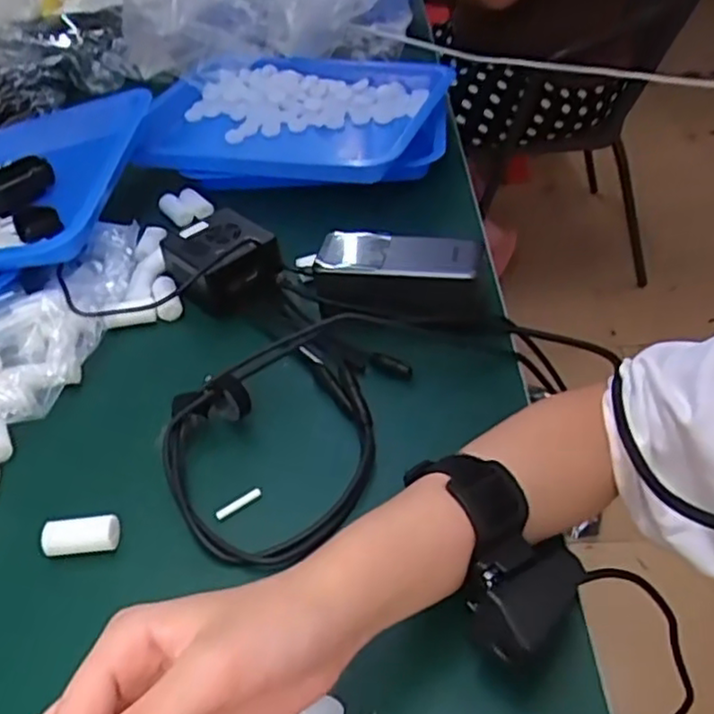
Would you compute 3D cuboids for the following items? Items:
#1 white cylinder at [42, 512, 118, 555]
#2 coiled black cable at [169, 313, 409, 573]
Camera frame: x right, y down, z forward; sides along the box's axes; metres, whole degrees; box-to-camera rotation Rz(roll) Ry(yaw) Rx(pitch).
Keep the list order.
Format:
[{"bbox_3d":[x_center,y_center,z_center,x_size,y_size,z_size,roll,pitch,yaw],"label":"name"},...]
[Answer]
[{"bbox_3d":[-0.166,0.111,0.422,0.044,0.024,0.018,-7,42,-5],"label":"white cylinder"},{"bbox_3d":[-0.054,0.045,0.475,0.143,0.041,0.201,14,45,17],"label":"coiled black cable"}]

